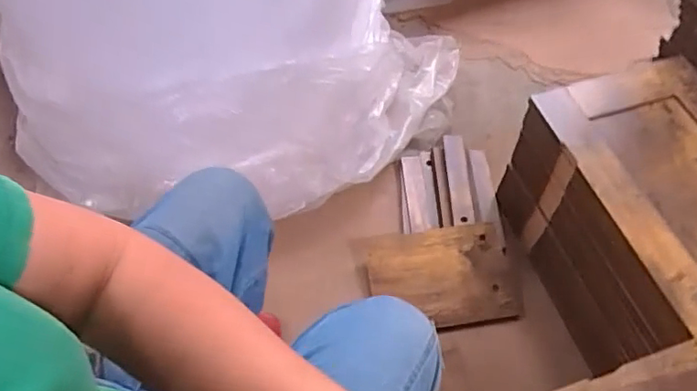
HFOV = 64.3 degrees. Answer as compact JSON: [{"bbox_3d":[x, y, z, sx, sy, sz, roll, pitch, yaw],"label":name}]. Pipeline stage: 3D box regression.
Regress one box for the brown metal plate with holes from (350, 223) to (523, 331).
[{"bbox_3d":[0.162,0.139,0.984,0.272,0.018,0.179,-7,57,-3],"label":"brown metal plate with holes"}]

